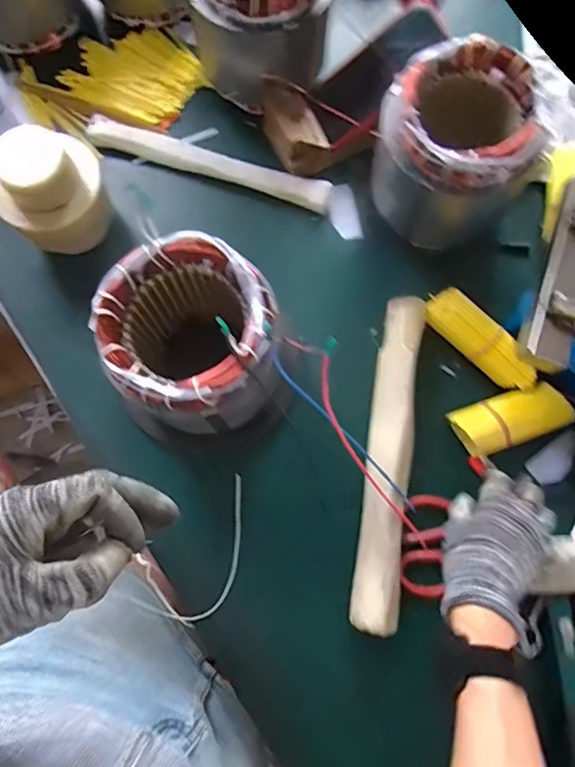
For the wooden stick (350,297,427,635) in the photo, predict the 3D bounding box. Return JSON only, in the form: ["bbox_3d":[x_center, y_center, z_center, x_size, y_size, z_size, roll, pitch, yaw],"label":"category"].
[{"bbox_3d":[0.105,0.075,0.562,0.047,0.037,0.339,8,77,3],"label":"wooden stick"}]

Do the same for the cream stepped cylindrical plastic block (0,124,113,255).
[{"bbox_3d":[-0.248,-0.194,0.586,0.116,0.134,0.092,-39,79,-8],"label":"cream stepped cylindrical plastic block"}]

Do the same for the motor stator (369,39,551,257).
[{"bbox_3d":[0.165,-0.236,0.560,0.133,0.141,0.136,-9,77,-1],"label":"motor stator"}]

